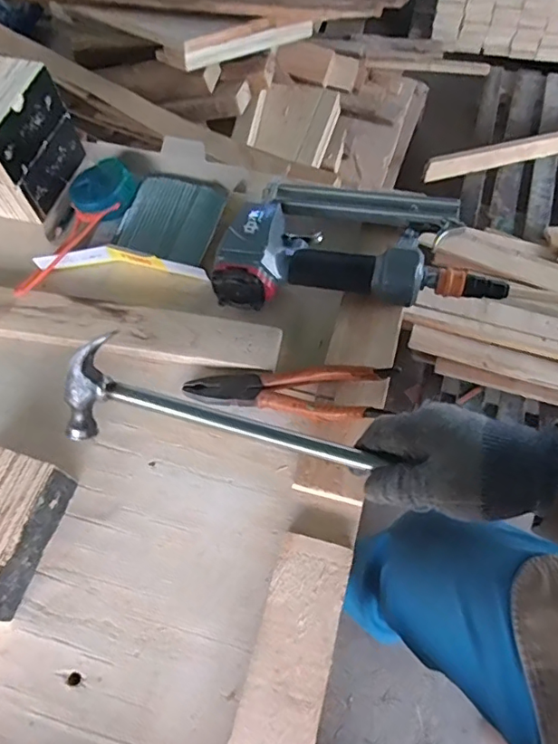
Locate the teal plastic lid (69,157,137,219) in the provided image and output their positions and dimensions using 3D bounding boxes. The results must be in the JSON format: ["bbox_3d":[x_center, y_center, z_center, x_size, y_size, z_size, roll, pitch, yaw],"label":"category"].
[{"bbox_3d":[-0.194,-0.201,0.594,0.069,0.021,0.065,-32,79,0],"label":"teal plastic lid"}]

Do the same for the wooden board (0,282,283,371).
[{"bbox_3d":[-0.176,-0.048,0.530,0.355,0.016,0.056,10,64,7],"label":"wooden board"}]

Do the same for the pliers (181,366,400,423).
[{"bbox_3d":[0.007,0.015,0.479,0.184,0.022,0.054,6,64,5],"label":"pliers"}]

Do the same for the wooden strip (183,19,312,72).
[{"bbox_3d":[-0.051,-0.599,0.957,0.272,0.051,0.020,-30,65,-26],"label":"wooden strip"}]

